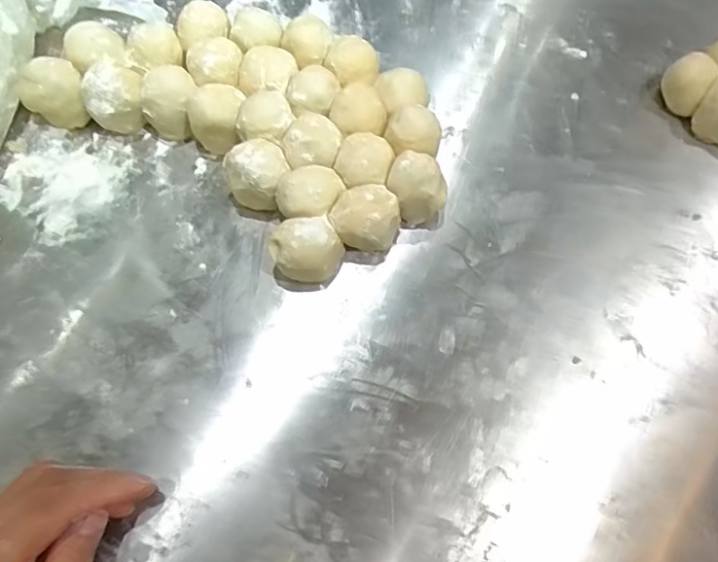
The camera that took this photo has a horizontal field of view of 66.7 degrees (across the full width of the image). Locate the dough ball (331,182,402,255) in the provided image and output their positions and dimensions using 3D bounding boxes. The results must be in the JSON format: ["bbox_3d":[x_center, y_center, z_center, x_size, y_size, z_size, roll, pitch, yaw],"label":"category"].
[{"bbox_3d":[0.005,-0.043,0.385,0.046,0.044,0.039,3,70,-2],"label":"dough ball"}]

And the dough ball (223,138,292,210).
[{"bbox_3d":[-0.071,-0.075,0.390,0.042,0.038,0.041,1,70,-2],"label":"dough ball"}]

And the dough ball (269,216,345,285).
[{"bbox_3d":[-0.035,-0.021,0.374,0.047,0.045,0.034,-8,71,-6],"label":"dough ball"}]

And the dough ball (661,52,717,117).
[{"bbox_3d":[0.273,-0.167,0.453,0.034,0.029,0.042,30,73,10],"label":"dough ball"}]

